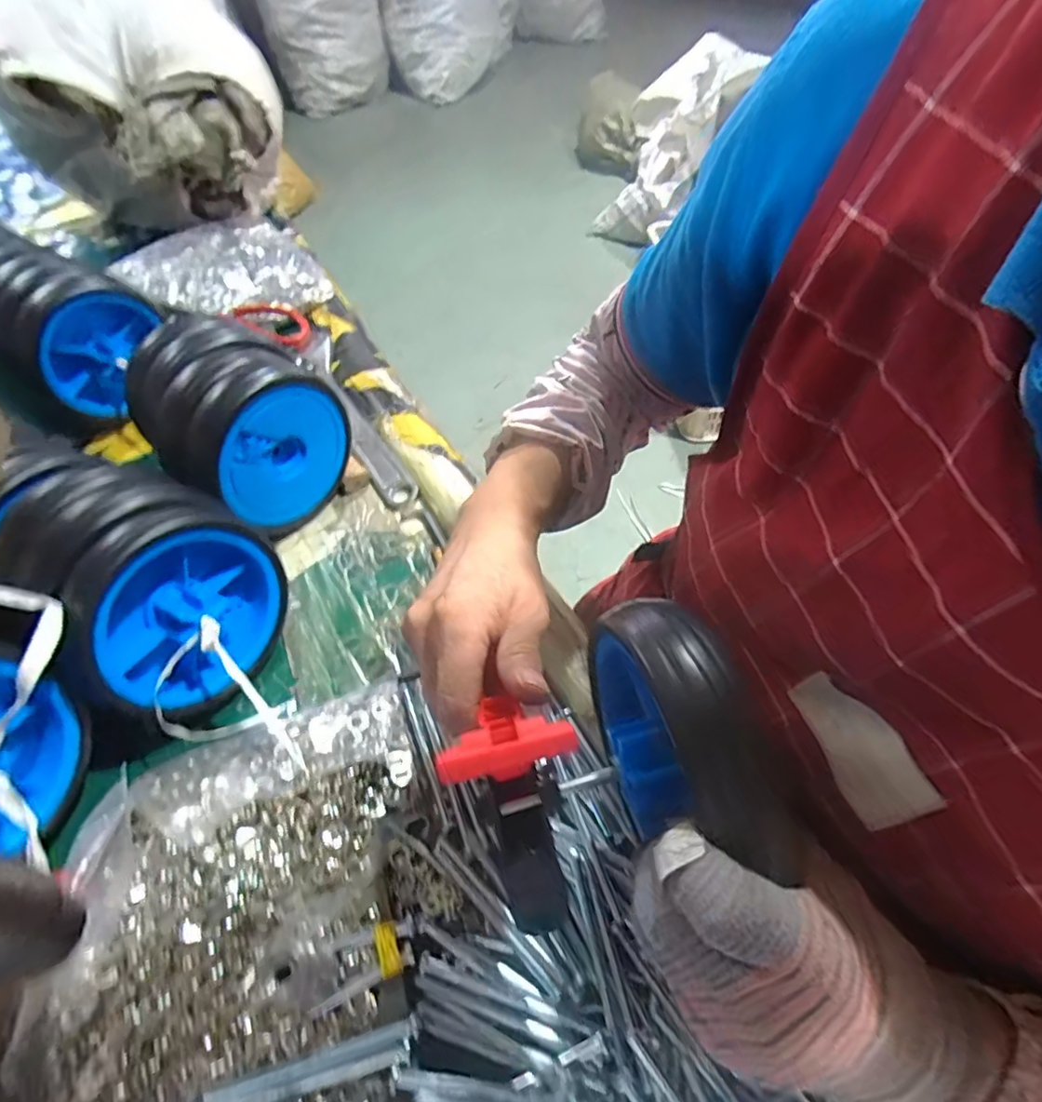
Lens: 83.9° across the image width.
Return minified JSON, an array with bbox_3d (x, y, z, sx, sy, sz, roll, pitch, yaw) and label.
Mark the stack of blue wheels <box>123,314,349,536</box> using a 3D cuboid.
[{"bbox_3d":[-0.234,-0.103,0.482,0.133,0.129,0.125,31,60,25],"label":"stack of blue wheels"}]

